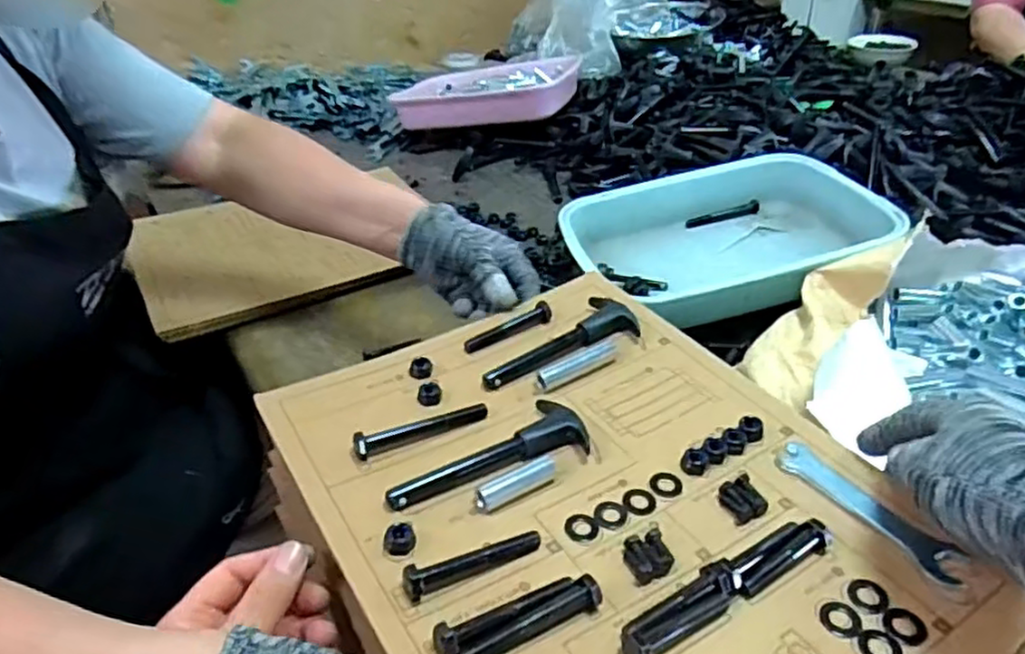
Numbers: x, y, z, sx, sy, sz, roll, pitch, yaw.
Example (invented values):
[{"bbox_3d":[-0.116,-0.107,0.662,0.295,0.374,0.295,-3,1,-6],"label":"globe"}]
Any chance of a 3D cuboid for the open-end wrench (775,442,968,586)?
[{"bbox_3d":[0.201,0.103,0.397,0.023,0.005,0.110,-21,40,-26],"label":"open-end wrench"}]

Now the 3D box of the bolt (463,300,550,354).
[{"bbox_3d":[-0.005,-0.003,0.550,0.077,0.016,0.018,-19,39,-25],"label":"bolt"}]

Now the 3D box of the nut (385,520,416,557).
[{"bbox_3d":[-0.060,0.114,0.374,0.016,0.009,0.016,0,35,0],"label":"nut"}]

